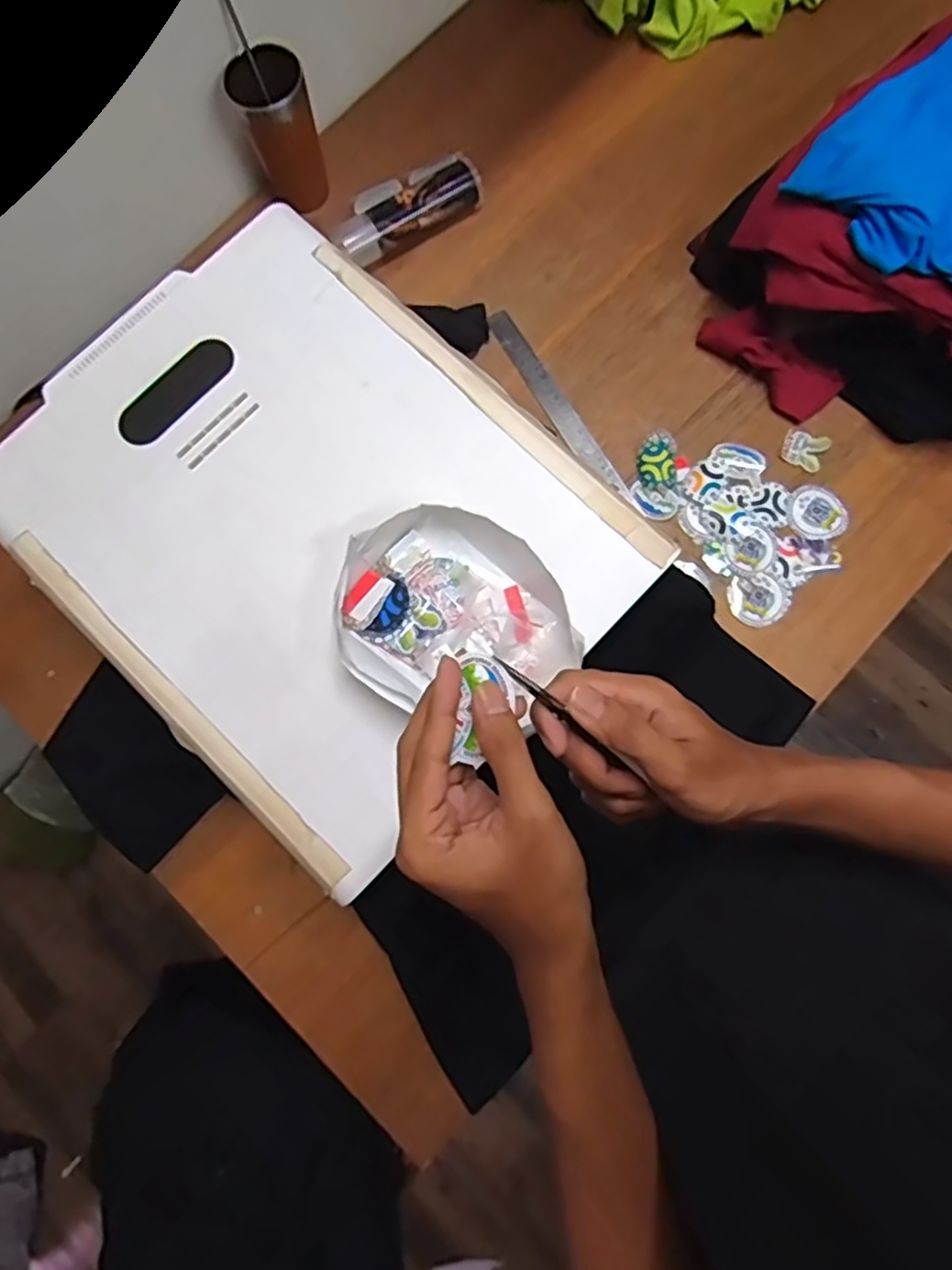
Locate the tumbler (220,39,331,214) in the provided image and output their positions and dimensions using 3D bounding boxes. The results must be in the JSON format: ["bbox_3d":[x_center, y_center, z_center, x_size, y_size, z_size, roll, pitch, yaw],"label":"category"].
[{"bbox_3d":[-0.218,-0.560,0.777,0.081,0.146,0.068,-15,78,-2],"label":"tumbler"}]

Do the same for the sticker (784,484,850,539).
[{"bbox_3d":[0.366,-0.131,0.739,0.058,0.005,0.064,-44,81,-8],"label":"sticker"}]

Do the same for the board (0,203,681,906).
[{"bbox_3d":[-0.149,-0.102,0.591,0.500,0.026,0.398,43,82,9],"label":"board"}]

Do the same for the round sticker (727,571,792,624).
[{"bbox_3d":[0.297,-0.038,0.724,0.057,0.004,0.058,0,78,1],"label":"round sticker"}]

